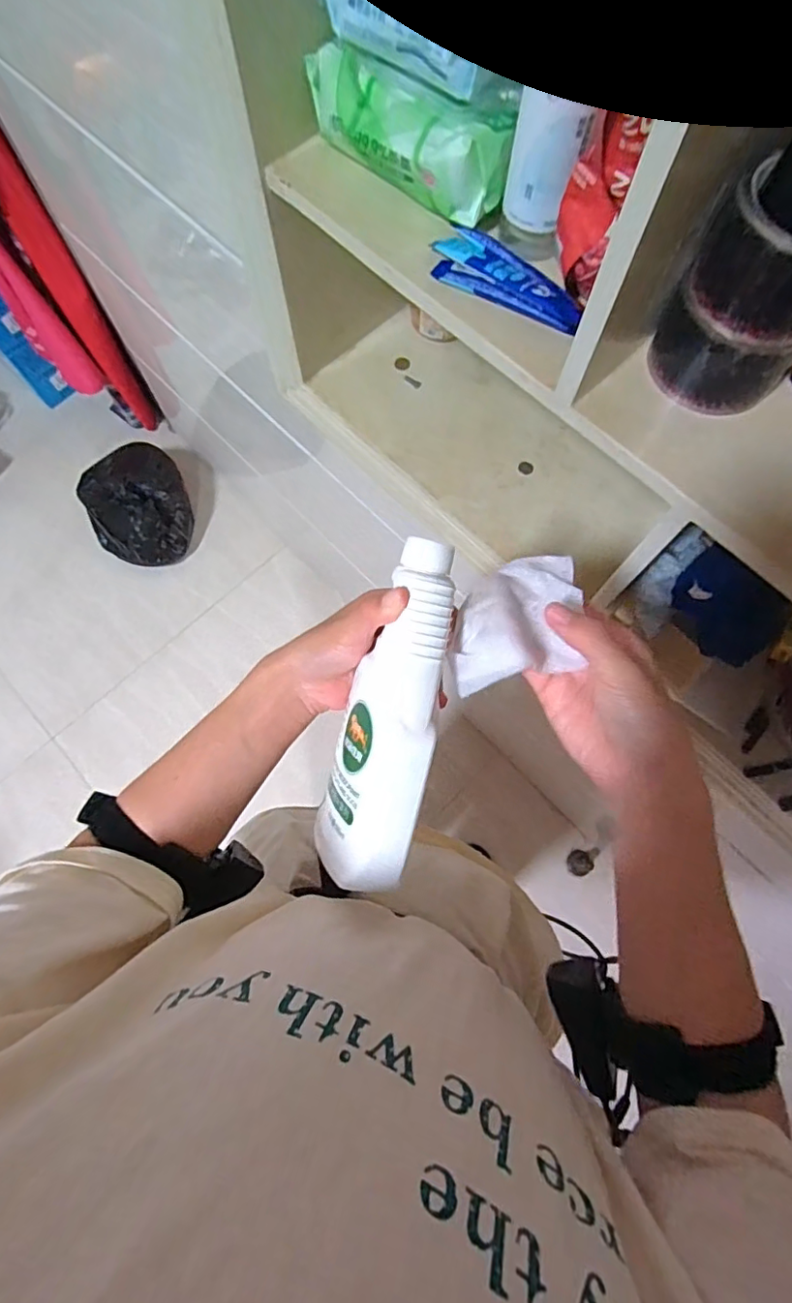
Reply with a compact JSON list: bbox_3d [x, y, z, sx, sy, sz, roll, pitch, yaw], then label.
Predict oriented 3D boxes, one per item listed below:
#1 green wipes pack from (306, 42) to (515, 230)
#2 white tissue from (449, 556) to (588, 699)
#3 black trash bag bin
[{"bbox_3d":[0.008,-0.411,0.440,0.182,0.057,0.053,35,76,10],"label":"green wipes pack"},{"bbox_3d":[0.072,-0.020,0.330,0.086,0.022,0.071,-14,74,-4],"label":"white tissue"},{"bbox_3d":[-0.678,-0.386,1.443,0.257,0.224,0.267,0,73,0],"label":"black trash bag bin"}]

